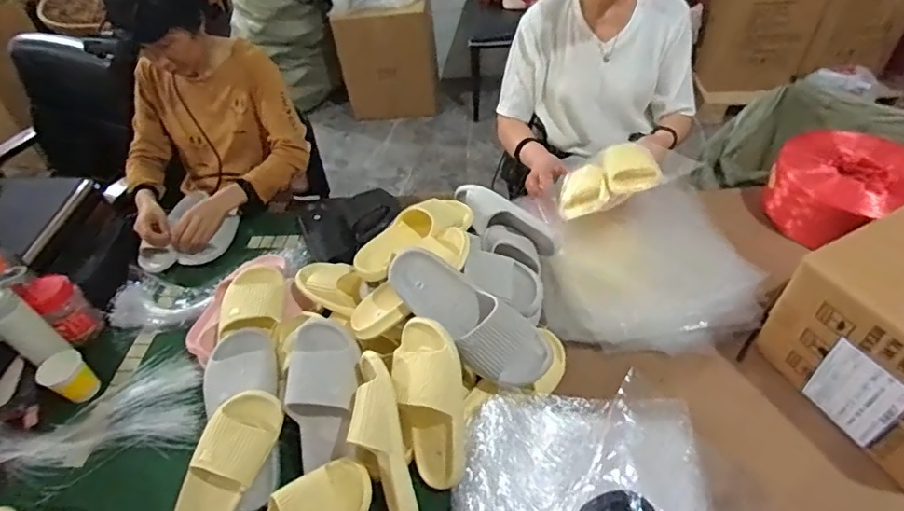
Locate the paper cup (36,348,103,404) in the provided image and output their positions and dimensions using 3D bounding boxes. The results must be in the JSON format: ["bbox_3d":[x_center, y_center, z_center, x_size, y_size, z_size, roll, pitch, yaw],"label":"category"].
[{"bbox_3d":[-0.694,0.223,0.959,0.062,0.091,0.067,-3,48,3],"label":"paper cup"}]

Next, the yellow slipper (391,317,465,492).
[{"bbox_3d":[-0.033,0.222,0.785,0.100,0.084,0.247,-6,91,1],"label":"yellow slipper"}]

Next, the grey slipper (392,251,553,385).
[{"bbox_3d":[0.024,0.100,0.821,0.295,0.080,0.115,38,97,-2],"label":"grey slipper"}]

